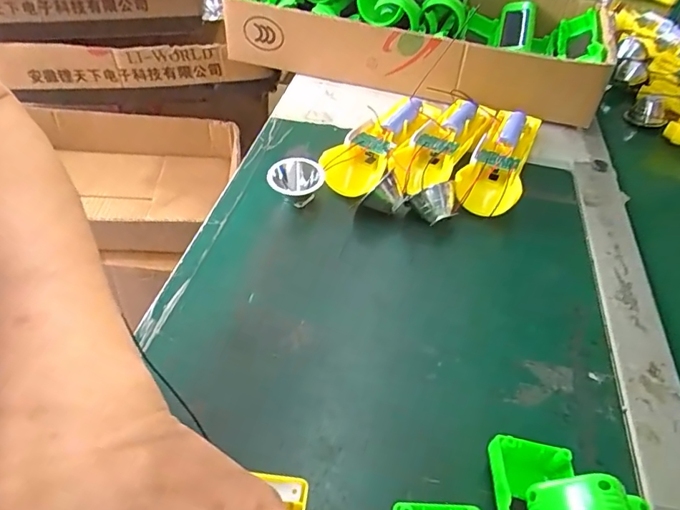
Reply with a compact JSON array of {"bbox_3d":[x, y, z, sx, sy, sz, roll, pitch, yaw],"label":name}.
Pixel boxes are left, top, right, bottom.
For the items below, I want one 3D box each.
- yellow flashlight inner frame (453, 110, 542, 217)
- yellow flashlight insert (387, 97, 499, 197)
[{"bbox_3d":[0.144,-0.090,0.455,0.050,0.032,0.161,19,46,13],"label":"yellow flashlight inner frame"},{"bbox_3d":[0.091,-0.099,0.460,0.052,0.033,0.173,23,47,17],"label":"yellow flashlight insert"}]

